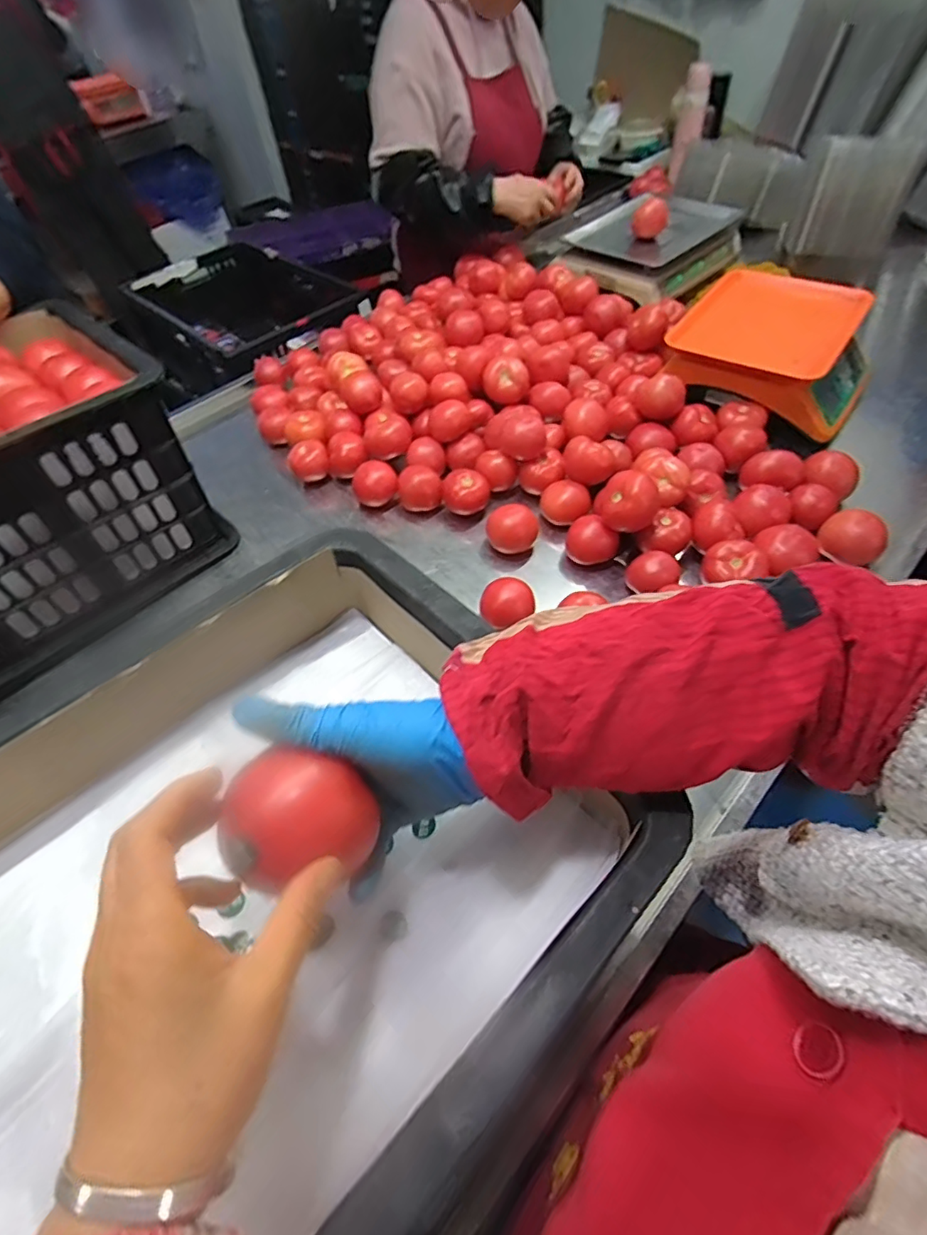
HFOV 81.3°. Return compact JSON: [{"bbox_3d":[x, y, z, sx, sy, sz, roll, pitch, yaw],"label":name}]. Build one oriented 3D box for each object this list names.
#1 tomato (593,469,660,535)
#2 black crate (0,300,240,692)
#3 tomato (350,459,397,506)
[{"bbox_3d":[0.206,-0.151,0.682,0.078,0.065,0.059,13,56,14],"label":"tomato"},{"bbox_3d":[-0.592,-0.129,0.661,0.291,0.277,0.443,35,64,26],"label":"black crate"},{"bbox_3d":[-0.136,-0.202,0.816,0.066,0.049,0.057,-12,54,-4],"label":"tomato"}]

